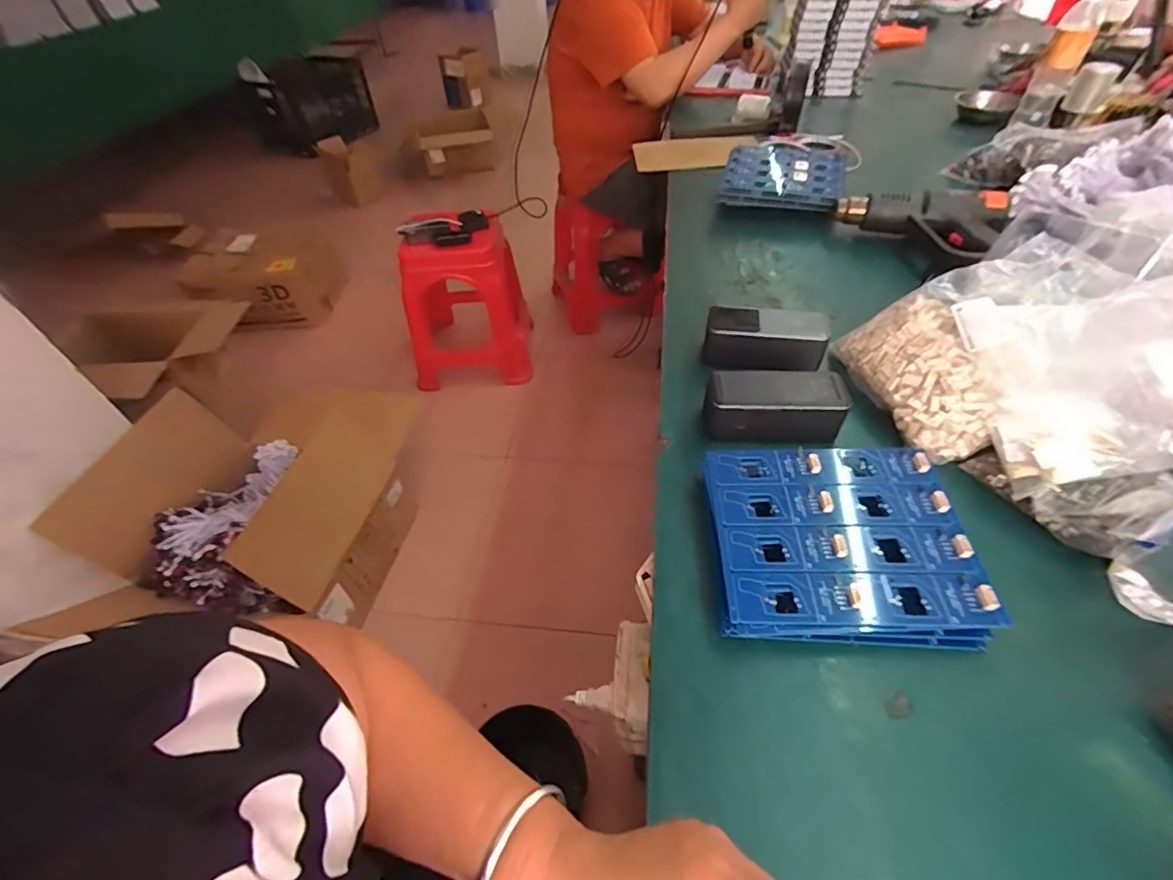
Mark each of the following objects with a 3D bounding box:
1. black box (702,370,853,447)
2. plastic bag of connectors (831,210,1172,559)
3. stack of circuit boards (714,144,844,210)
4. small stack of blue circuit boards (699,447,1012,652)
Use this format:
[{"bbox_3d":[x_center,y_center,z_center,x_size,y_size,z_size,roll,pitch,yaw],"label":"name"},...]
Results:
[{"bbox_3d":[0.191,-0.035,0.533,0.133,0.054,0.058,1,47,4],"label":"black box"},{"bbox_3d":[0.494,-0.085,0.508,0.366,0.113,0.299,-19,49,-14],"label":"plastic bag of connectors"},{"bbox_3d":[0.348,-0.459,0.910,0.192,0.058,0.198,14,50,16],"label":"stack of circuit boards"},{"bbox_3d":[0.203,0.083,0.434,0.195,0.042,0.172,0,47,4],"label":"small stack of blue circuit boards"}]

